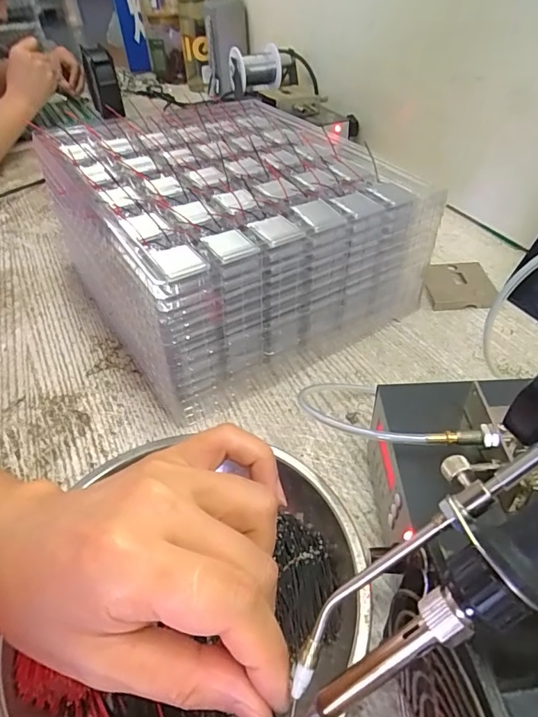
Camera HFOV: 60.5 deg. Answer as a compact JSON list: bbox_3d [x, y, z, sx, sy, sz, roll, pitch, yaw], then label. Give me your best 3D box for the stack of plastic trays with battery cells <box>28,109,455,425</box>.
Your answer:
[{"bbox_3d":[-0.042,-0.129,0.457,0.265,0.131,0.303,-24,47,-21],"label":"stack of plastic trays with battery cells"}]

